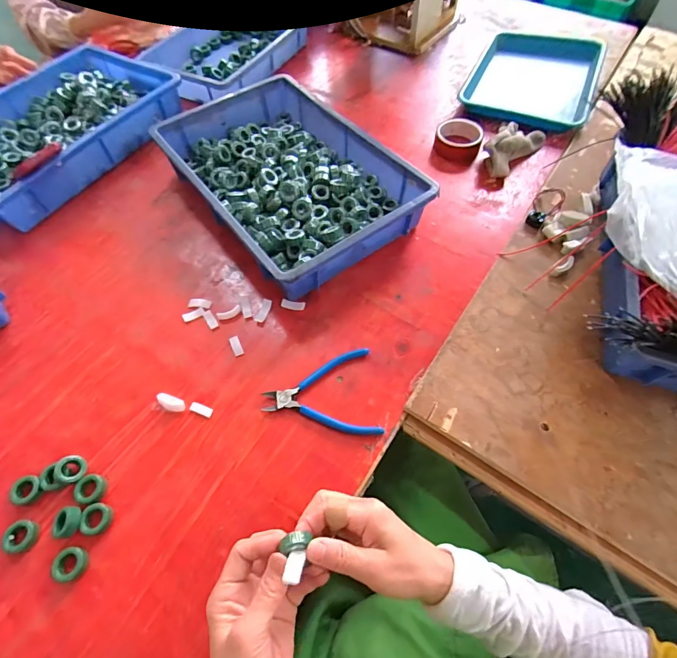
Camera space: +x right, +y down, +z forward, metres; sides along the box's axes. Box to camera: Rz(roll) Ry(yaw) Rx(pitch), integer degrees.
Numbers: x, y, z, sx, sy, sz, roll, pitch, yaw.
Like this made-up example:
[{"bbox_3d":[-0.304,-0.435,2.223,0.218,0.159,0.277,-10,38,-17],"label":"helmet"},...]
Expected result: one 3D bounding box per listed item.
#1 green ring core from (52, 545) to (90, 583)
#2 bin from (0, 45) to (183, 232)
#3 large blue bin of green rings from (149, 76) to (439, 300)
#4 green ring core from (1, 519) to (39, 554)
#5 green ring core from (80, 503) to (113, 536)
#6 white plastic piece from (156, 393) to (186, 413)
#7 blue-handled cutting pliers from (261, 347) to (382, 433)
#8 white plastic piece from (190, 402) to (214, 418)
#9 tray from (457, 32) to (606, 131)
[{"bbox_3d":[-0.277,0.242,0.388,0.031,0.013,0.030,3,59,4],"label":"green ring core"},{"bbox_3d":[-0.546,-0.390,0.730,0.307,0.080,0.440,25,63,16],"label":"bin"},{"bbox_3d":[-0.088,-0.258,0.638,0.281,0.084,0.429,-34,63,-17],"label":"large blue bin of green rings"},{"bbox_3d":[-0.339,0.221,0.401,0.034,0.009,0.031,-4,59,0],"label":"green ring core"},{"bbox_3d":[-0.262,0.205,0.406,0.027,0.012,0.030,-5,59,0],"label":"green ring core"},{"bbox_3d":[-0.213,0.094,0.477,0.038,0.008,0.019,18,61,13],"label":"white plastic piece"},{"bbox_3d":[-0.023,0.083,0.476,0.140,0.010,0.111,-7,59,-1],"label":"blue-handled cutting pliers"},{"bbox_3d":[-0.174,0.102,0.476,0.031,0.004,0.012,18,61,13],"label":"white plastic piece"},{"bbox_3d":[0.431,-0.558,0.824,0.254,0.040,0.389,24,63,16],"label":"tray"}]

